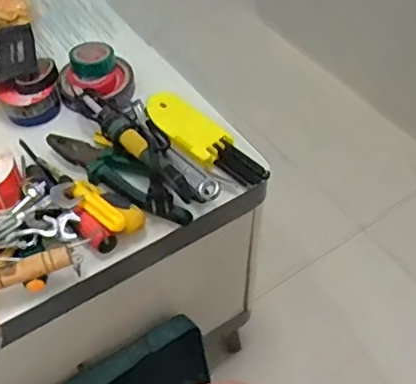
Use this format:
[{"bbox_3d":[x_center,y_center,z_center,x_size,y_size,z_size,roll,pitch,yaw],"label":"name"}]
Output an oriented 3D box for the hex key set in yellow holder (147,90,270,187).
[{"bbox_3d":[-0.007,-0.057,0.650,0.049,0.025,0.164,-35,59,-26],"label":"hex key set in yellow holder"}]

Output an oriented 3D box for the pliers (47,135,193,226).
[{"bbox_3d":[-0.095,-0.024,0.611,0.185,0.032,0.040,30,56,21],"label":"pliers"}]

